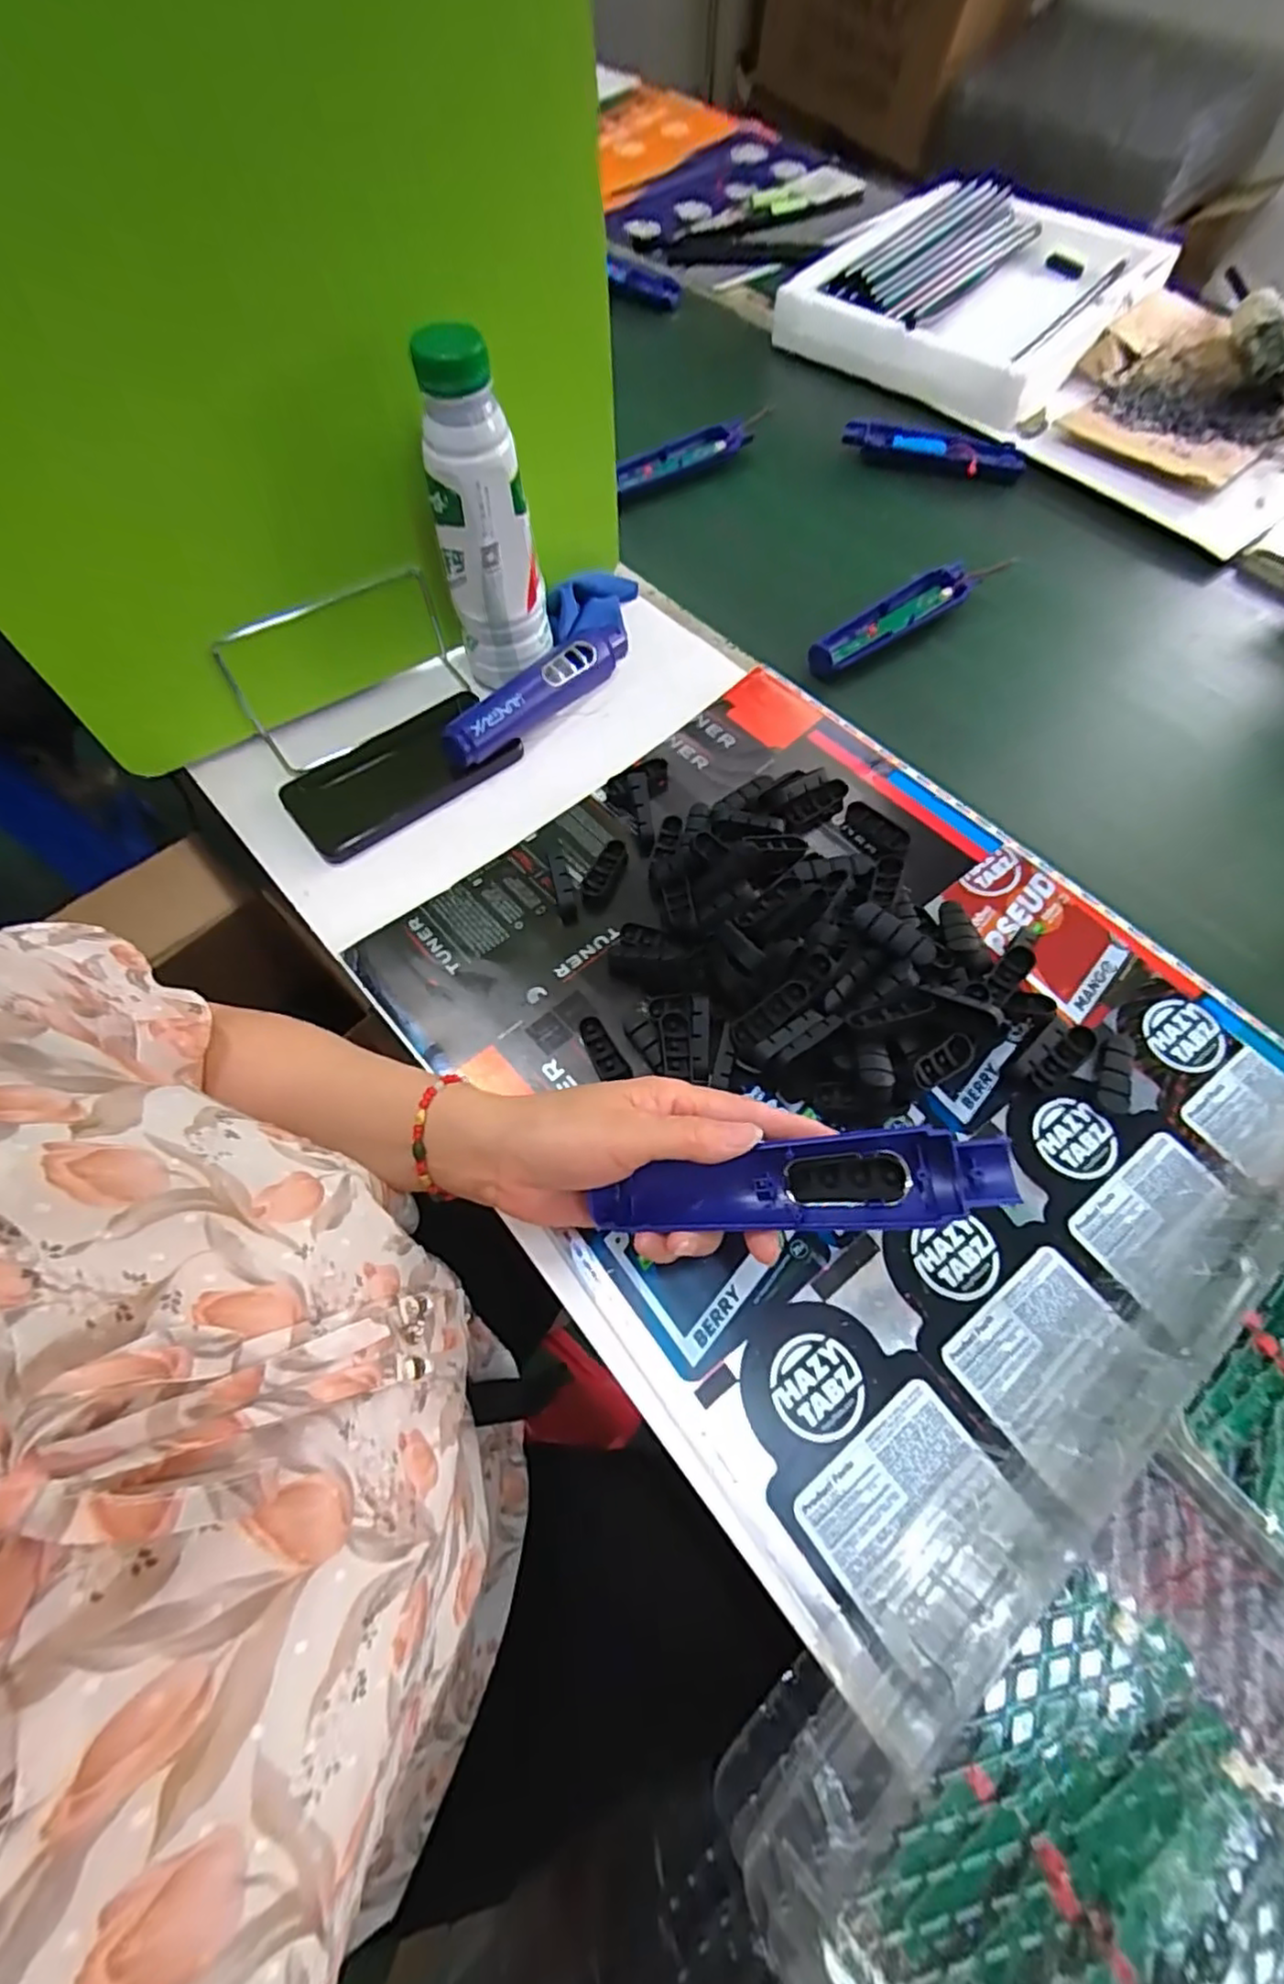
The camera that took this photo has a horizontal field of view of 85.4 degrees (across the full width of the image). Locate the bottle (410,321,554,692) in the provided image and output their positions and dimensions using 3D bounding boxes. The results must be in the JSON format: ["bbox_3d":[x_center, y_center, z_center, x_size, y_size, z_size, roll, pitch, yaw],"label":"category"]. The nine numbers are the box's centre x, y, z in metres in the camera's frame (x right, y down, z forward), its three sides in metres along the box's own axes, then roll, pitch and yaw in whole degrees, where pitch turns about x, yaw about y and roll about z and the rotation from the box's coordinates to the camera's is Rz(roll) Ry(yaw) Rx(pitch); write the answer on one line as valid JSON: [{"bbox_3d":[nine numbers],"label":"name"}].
[{"bbox_3d":[-0.101,-0.293,0.454,0.061,0.197,0.055,-13,65,-6],"label":"bottle"}]

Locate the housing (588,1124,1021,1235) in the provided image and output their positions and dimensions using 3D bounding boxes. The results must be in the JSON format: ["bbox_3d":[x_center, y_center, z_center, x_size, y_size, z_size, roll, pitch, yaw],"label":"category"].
[{"bbox_3d":[0.064,0.084,0.297,0.169,0.021,0.034,-9,62,12],"label":"housing"}]

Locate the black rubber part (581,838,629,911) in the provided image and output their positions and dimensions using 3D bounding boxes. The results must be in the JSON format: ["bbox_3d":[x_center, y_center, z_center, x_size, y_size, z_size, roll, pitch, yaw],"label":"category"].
[{"bbox_3d":[-0.025,-0.075,0.454,0.017,0.015,0.048,22,65,11],"label":"black rubber part"}]

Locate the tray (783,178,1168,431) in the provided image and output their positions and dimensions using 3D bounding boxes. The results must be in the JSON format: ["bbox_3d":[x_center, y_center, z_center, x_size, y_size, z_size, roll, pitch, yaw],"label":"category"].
[{"bbox_3d":[0.373,-0.784,0.778,0.321,0.050,0.411,35,69,15],"label":"tray"}]

